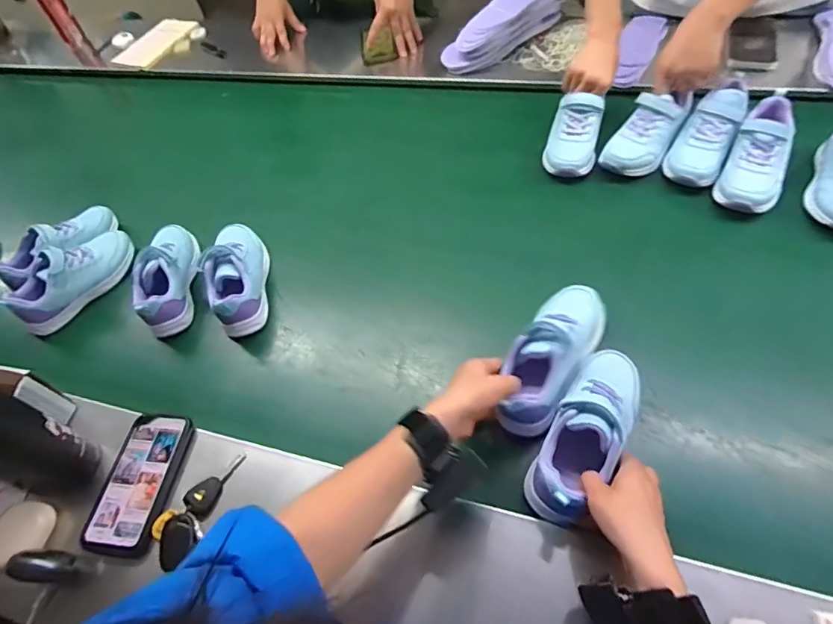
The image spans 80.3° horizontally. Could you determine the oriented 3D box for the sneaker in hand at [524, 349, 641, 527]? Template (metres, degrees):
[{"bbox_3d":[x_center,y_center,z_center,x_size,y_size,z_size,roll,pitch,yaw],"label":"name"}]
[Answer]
[{"bbox_3d":[0.185,0.122,0.527,0.073,0.079,0.211,28,58,21],"label":"sneaker in hand"}]

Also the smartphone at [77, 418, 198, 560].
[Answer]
[{"bbox_3d":[-0.328,0.200,0.589,0.086,0.008,0.158,4,58,7],"label":"smartphone"}]

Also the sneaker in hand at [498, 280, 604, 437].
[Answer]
[{"bbox_3d":[0.162,0.041,0.580,0.078,0.069,0.203,26,66,20],"label":"sneaker in hand"}]

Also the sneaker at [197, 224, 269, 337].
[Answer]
[{"bbox_3d":[-0.272,-0.062,0.743,0.075,0.068,0.192,-9,57,-1],"label":"sneaker"}]

